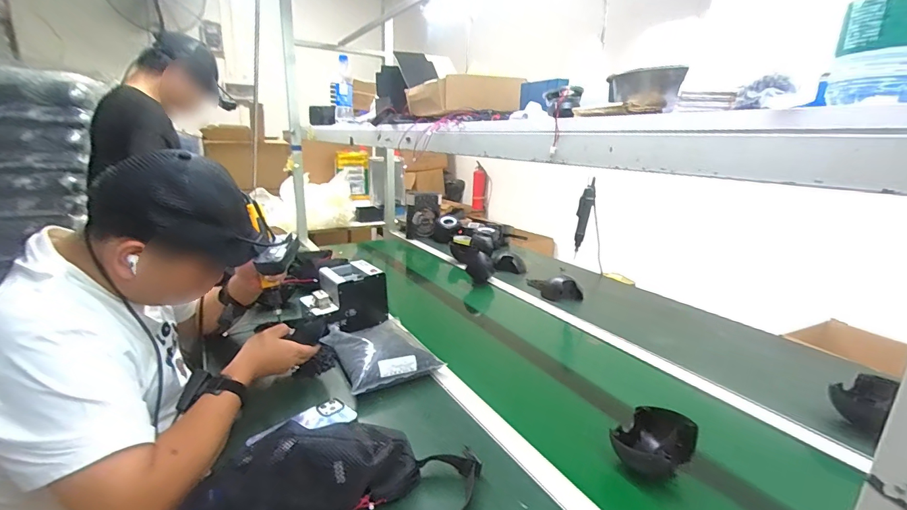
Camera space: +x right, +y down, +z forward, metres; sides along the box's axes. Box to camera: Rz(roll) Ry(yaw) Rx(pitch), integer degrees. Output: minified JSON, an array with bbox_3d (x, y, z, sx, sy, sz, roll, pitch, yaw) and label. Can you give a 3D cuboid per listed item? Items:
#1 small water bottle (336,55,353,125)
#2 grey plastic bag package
[{"bbox_3d":[-0.382,-0.575,1.426,0.062,0.206,0.068,-2,17,-14],"label":"small water bottle"},{"bbox_3d":[-0.158,0.193,0.862,0.181,0.052,0.220,-8,19,-33],"label":"grey plastic bag package"}]

